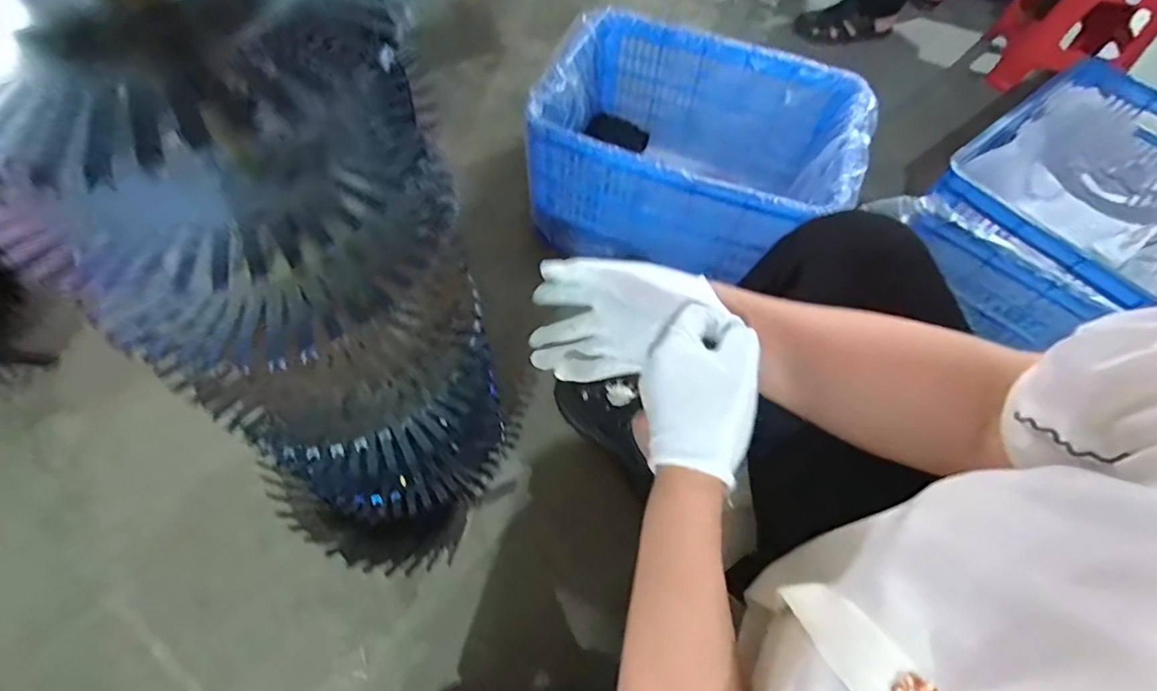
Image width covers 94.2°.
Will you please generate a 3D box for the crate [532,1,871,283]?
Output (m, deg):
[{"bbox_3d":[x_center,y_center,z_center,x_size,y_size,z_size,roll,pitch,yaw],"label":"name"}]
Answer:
[{"bbox_3d":[0.195,-0.310,0.935,0.498,0.257,0.348,20,60,8],"label":"crate"}]

